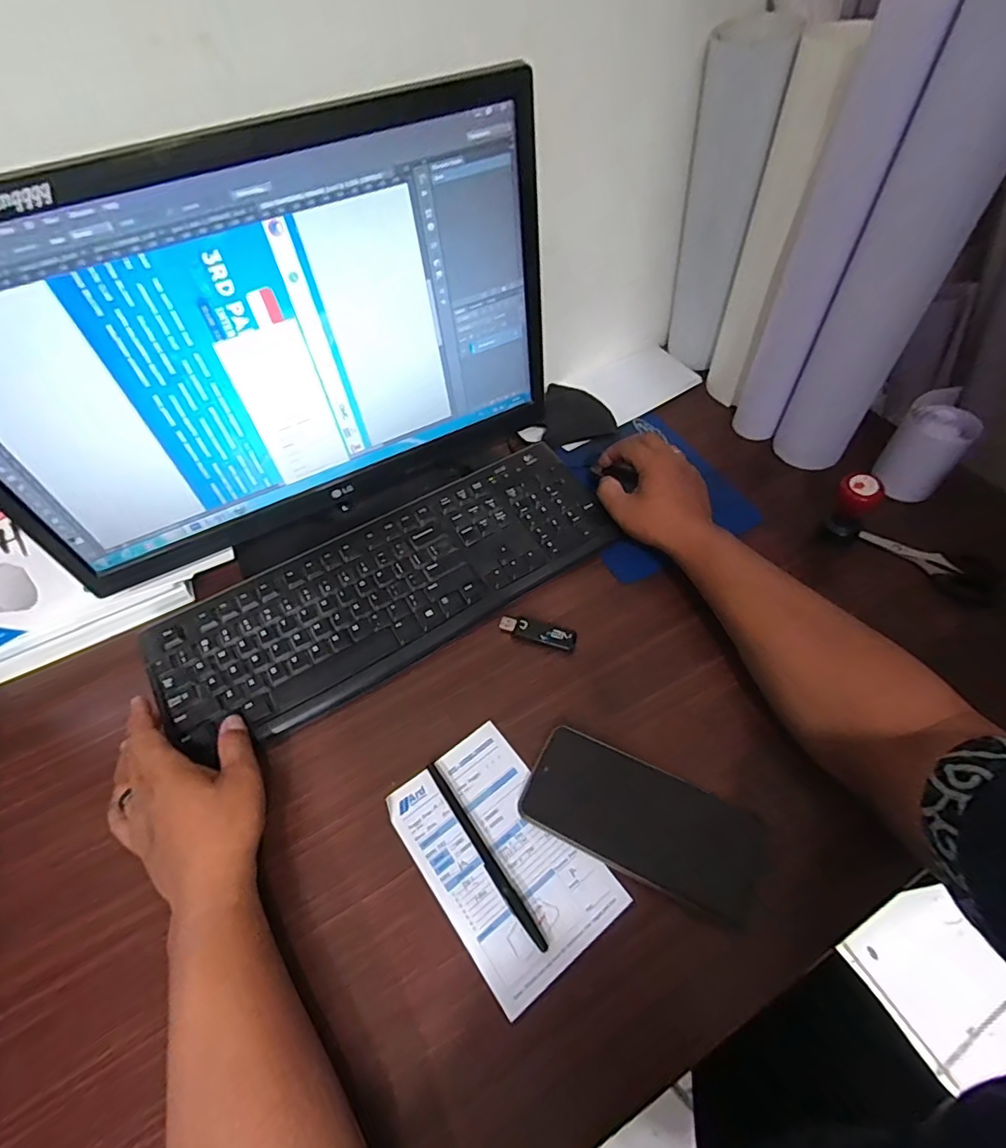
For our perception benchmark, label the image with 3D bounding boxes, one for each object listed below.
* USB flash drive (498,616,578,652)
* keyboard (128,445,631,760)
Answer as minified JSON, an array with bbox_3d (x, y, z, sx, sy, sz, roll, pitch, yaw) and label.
[{"bbox_3d":[0.031,0.052,0.490,0.070,0.006,0.018,15,61,9],"label":"USB flash drive"},{"bbox_3d":[-0.102,0.008,0.516,0.425,0.015,0.152,-28,63,-15],"label":"keyboard"}]

